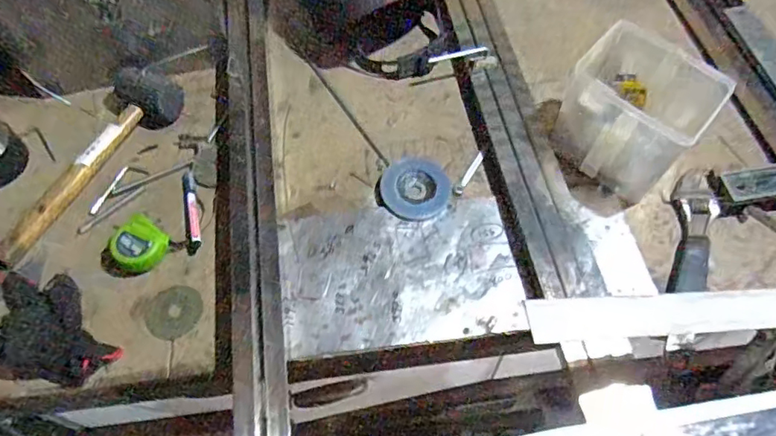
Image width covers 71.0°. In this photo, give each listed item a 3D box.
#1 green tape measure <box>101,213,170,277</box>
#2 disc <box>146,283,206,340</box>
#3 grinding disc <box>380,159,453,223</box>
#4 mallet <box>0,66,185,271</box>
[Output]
[{"bbox_3d":[-0.324,0.040,0.696,0.071,0.032,0.078,-1,61,2],"label":"green tape measure"},{"bbox_3d":[-0.266,0.117,0.679,0.063,0.004,0.068,2,57,-2],"label":"disc"},{"bbox_3d":[0.039,-0.042,0.754,0.093,0.013,0.095,-1,61,2],"label":"grinding disc"},{"bbox_3d":[-0.414,-0.076,0.756,0.106,0.055,0.332,19,64,13],"label":"mallet"}]

